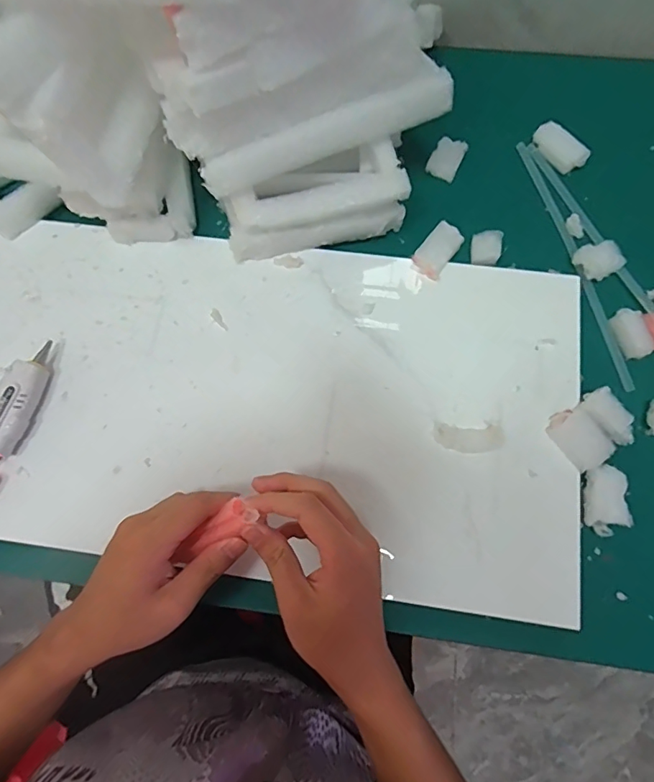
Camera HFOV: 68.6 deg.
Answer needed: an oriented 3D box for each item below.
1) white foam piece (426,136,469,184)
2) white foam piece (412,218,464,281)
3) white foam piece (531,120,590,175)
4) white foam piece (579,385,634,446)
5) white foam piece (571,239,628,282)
[{"bbox_3d":[0.121,-0.236,0.486,0.030,0.006,0.049,25,77,8],"label":"white foam piece"},{"bbox_3d":[0.104,-0.132,0.446,0.029,0.006,0.053,37,79,11],"label":"white foam piece"},{"bbox_3d":[0.232,-0.243,0.479,0.028,0.016,0.055,-33,76,-7],"label":"white foam piece"},{"bbox_3d":[0.231,0.021,0.392,0.023,0.016,0.048,-36,77,-7],"label":"white foam piece"},{"bbox_3d":[0.247,-0.119,0.437,0.038,0.014,0.032,-27,76,-5],"label":"white foam piece"}]

